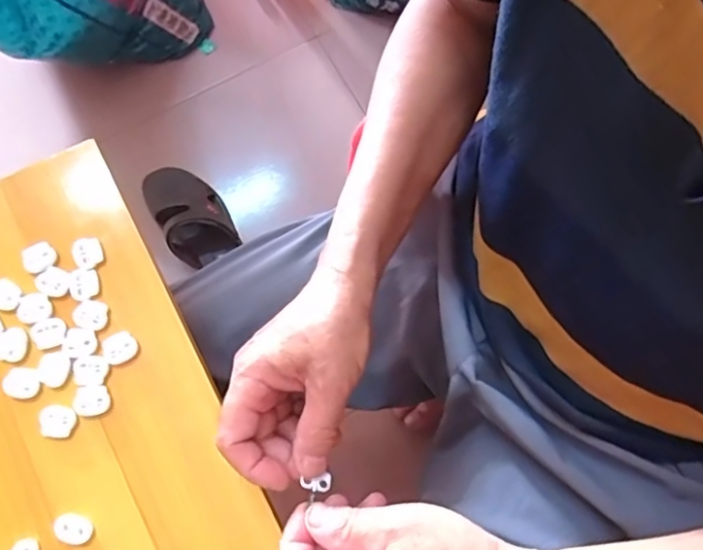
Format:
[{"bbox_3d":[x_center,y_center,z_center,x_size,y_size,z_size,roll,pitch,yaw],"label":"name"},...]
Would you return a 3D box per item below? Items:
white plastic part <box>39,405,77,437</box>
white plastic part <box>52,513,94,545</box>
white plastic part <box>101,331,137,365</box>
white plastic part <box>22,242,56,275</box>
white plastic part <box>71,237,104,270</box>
[{"bbox_3d":[-0.195,0.096,0.379,0.023,0.004,0.020,1,76,0],"label":"white plastic part"},{"bbox_3d":[-0.178,0.161,0.366,0.025,0.004,0.016,17,76,4],"label":"white plastic part"},{"bbox_3d":[-0.159,0.050,0.393,0.022,0.004,0.020,-23,77,-6],"label":"white plastic part"},{"bbox_3d":[-0.222,-0.012,0.406,0.022,0.005,0.019,-29,78,-7],"label":"white plastic part"},{"bbox_3d":[-0.188,-0.016,0.406,0.019,0.005,0.022,-20,77,-5],"label":"white plastic part"}]

